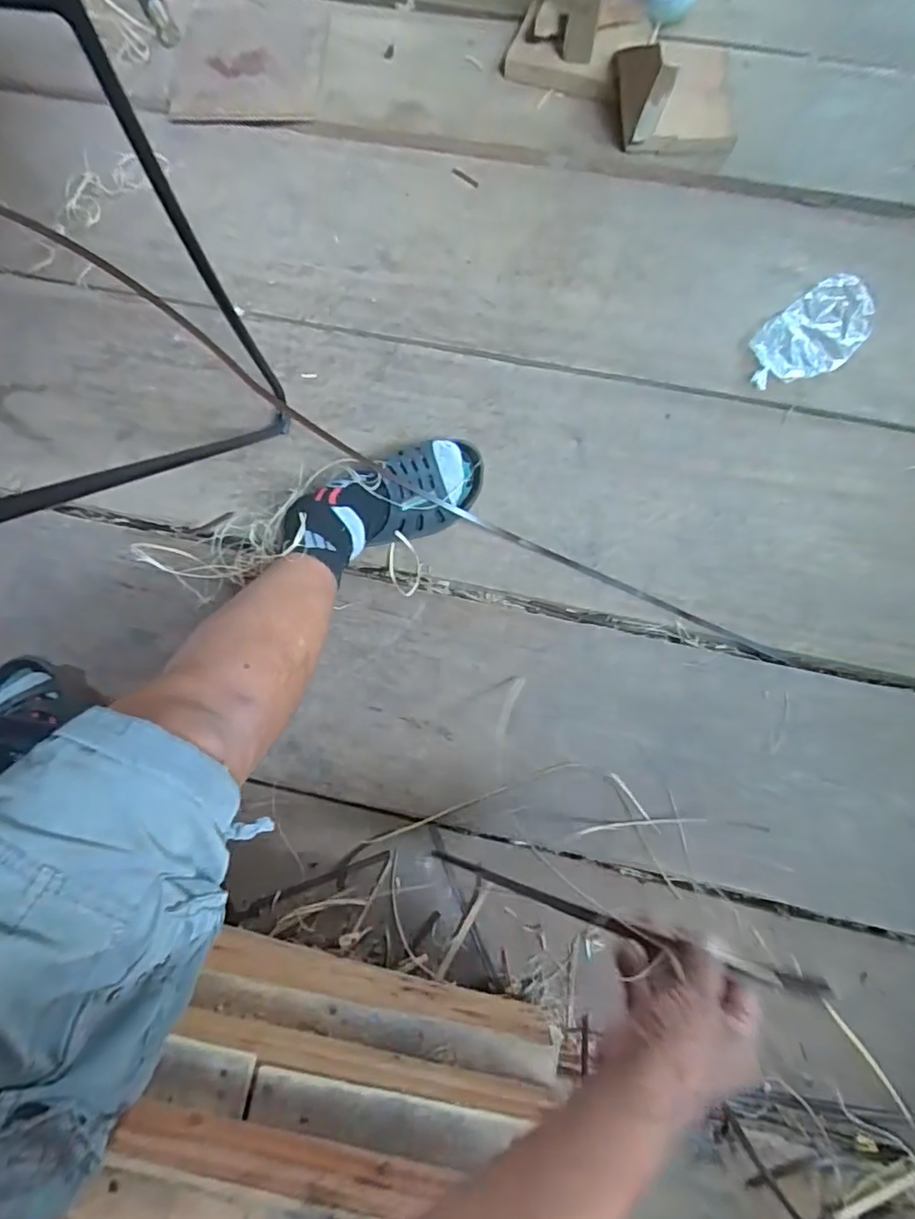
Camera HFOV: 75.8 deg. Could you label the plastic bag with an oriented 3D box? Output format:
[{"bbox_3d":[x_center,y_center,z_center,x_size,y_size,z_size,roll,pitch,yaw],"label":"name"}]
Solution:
[{"bbox_3d":[0.453,-0.350,0.750,0.194,0.015,0.097,-39,80,-6],"label":"plastic bag"}]

